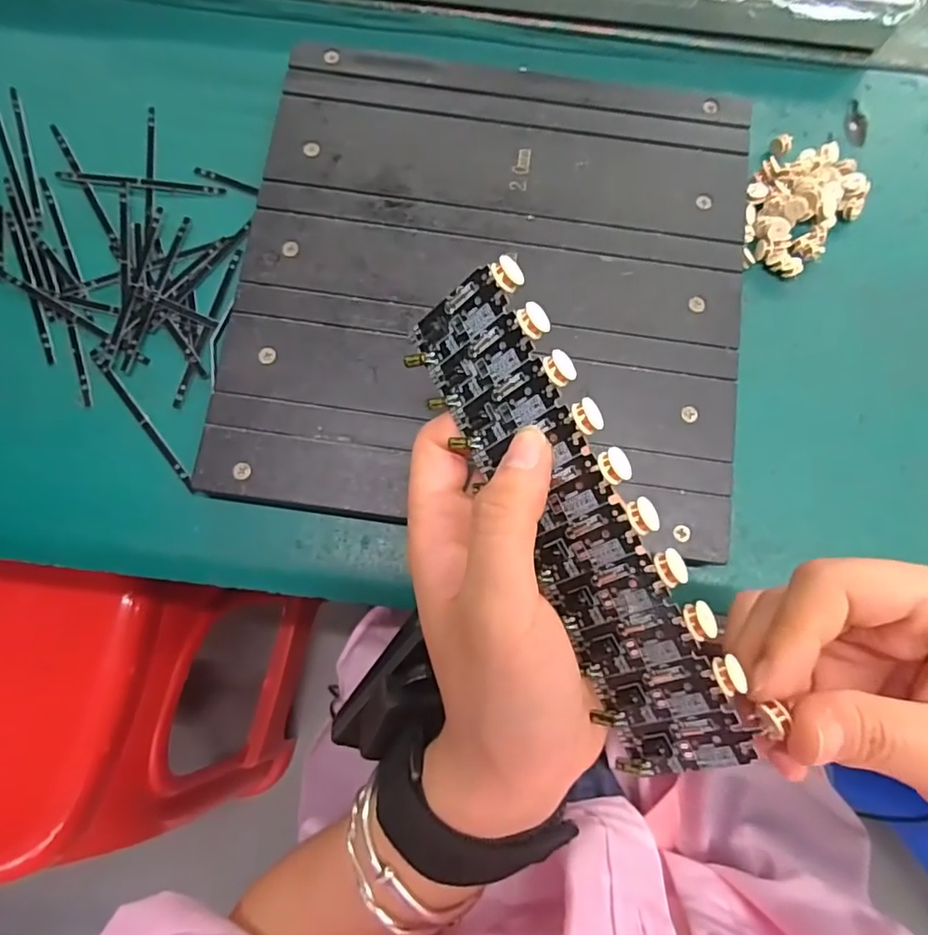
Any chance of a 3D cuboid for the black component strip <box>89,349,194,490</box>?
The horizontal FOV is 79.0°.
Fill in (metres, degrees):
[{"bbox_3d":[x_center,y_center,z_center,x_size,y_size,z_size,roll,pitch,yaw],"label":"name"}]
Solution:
[{"bbox_3d":[-0.146,-0.022,0.256,0.005,0.004,0.082,-38,82,-7],"label":"black component strip"}]

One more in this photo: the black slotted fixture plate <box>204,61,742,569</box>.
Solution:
[{"bbox_3d":[0.014,-0.085,0.264,0.223,0.015,0.225,8,80,1],"label":"black slotted fixture plate"}]

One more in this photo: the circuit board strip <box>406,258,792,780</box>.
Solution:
[{"bbox_3d":[0.032,0.016,0.166,0.045,0.005,0.151,-33,82,35],"label":"circuit board strip"}]

